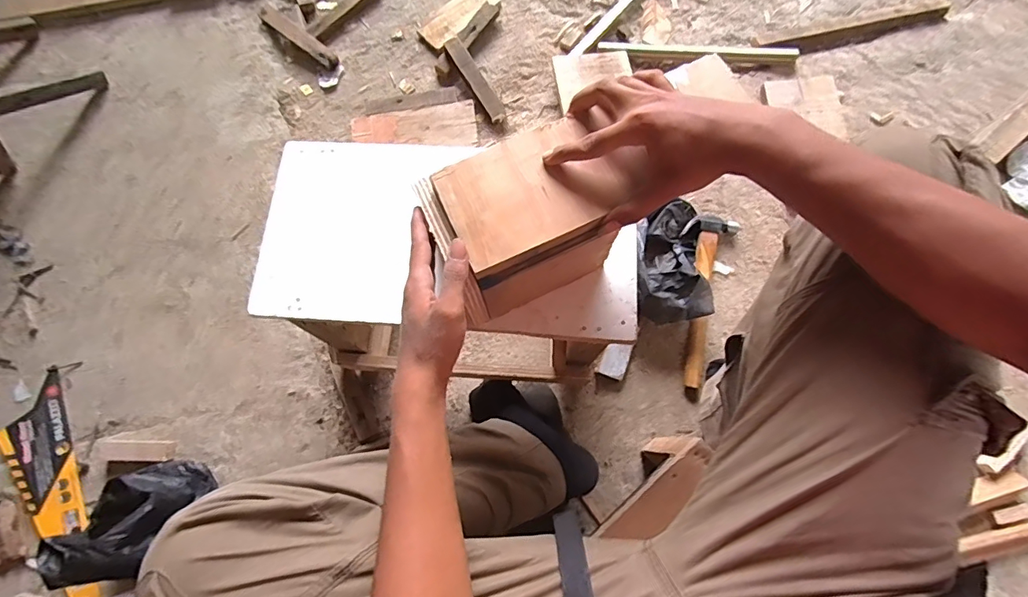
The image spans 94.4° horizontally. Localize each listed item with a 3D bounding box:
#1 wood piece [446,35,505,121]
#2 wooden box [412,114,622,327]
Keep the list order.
[{"bbox_3d":[-0.070,-0.403,0.872,0.032,0.015,0.177,-32,90,-6],"label":"wood piece"},{"bbox_3d":[-0.001,-0.069,0.466,0.151,0.113,0.118,-22,76,-4],"label":"wooden box"}]

